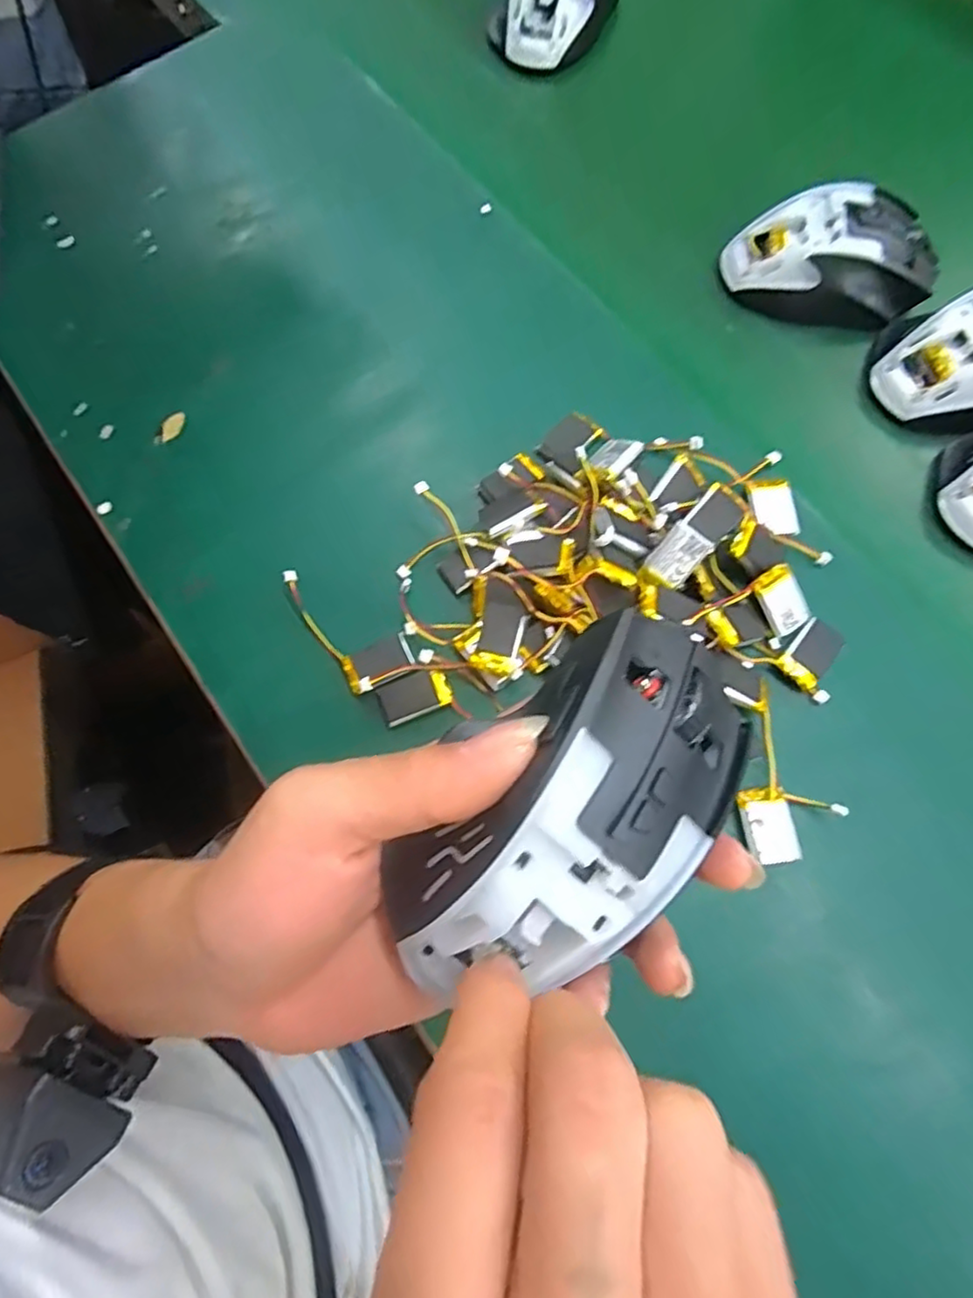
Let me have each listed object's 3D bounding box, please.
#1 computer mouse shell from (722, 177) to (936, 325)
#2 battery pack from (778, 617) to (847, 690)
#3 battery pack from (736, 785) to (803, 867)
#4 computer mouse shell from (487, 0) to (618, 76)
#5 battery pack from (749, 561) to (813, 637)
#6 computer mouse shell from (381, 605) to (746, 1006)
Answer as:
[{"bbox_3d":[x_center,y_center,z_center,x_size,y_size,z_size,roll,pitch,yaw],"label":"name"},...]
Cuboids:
[{"bbox_3d":[0.200,-0.223,0.374,0.113,0.036,0.072,-9,73,-2],"label":"computer mouse shell"},{"bbox_3d":[0.153,0.002,0.306,0.020,0.004,0.033,42,78,12],"label":"battery pack"},{"bbox_3d":[0.123,0.077,0.286,0.022,0.004,0.032,-11,73,-2],"label":"battery pack"},{"bbox_3d":[0.046,-0.445,0.451,0.077,0.049,0.086,12,74,4],"label":"computer mouse shell"},{"bbox_3d":[0.140,-0.024,0.311,0.022,0.005,0.031,-37,102,-7],"label":"battery pack"},{"bbox_3d":[0.023,0.041,0.170,0.108,0.038,0.069,-36,107,-3],"label":"computer mouse shell"}]

